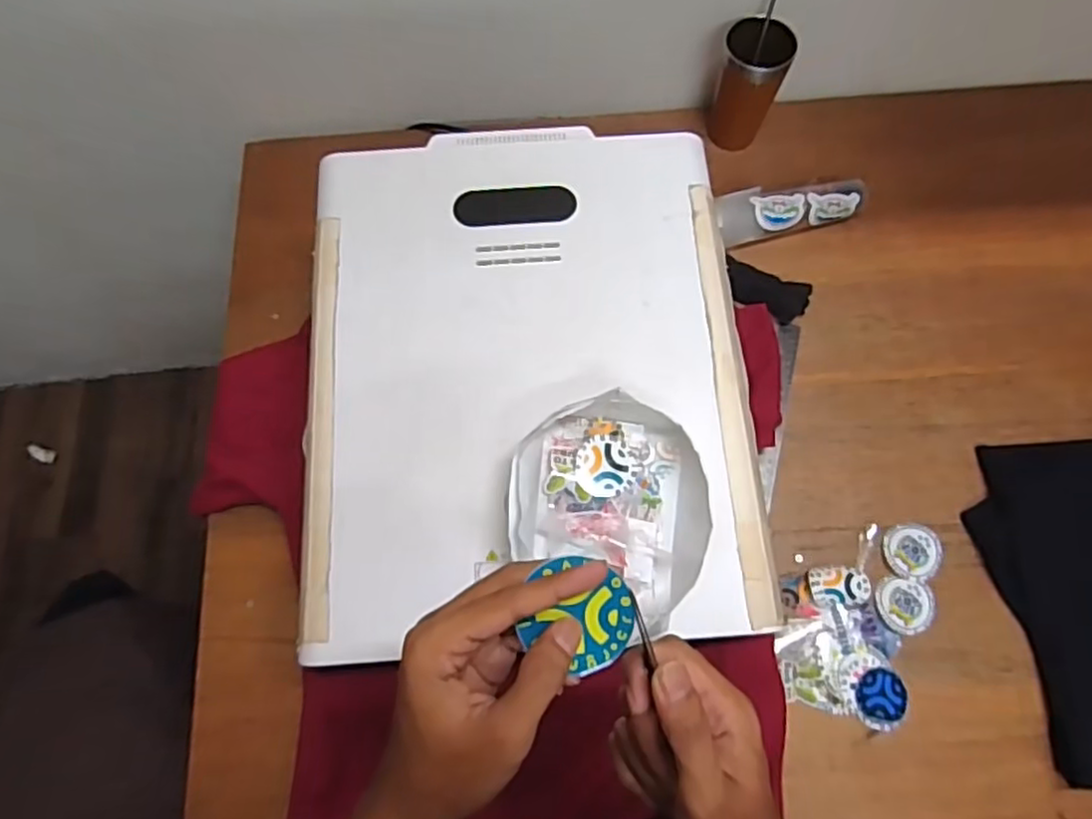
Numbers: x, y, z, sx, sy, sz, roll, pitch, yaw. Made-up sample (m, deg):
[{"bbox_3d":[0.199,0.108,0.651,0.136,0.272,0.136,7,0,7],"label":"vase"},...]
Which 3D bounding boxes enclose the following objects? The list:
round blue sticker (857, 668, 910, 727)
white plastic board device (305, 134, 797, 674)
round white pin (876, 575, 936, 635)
[{"bbox_3d":[0.342,0.290,0.689,0.053,0.005,0.050,0,70,-1],"label":"round blue sticker"},{"bbox_3d":[-0.019,-0.048,0.637,0.400,0.026,0.500,-4,69,0],"label":"white plastic board device"},{"bbox_3d":[0.379,0.205,0.716,0.056,0.007,0.058,0,70,-1],"label":"round white pin"}]

